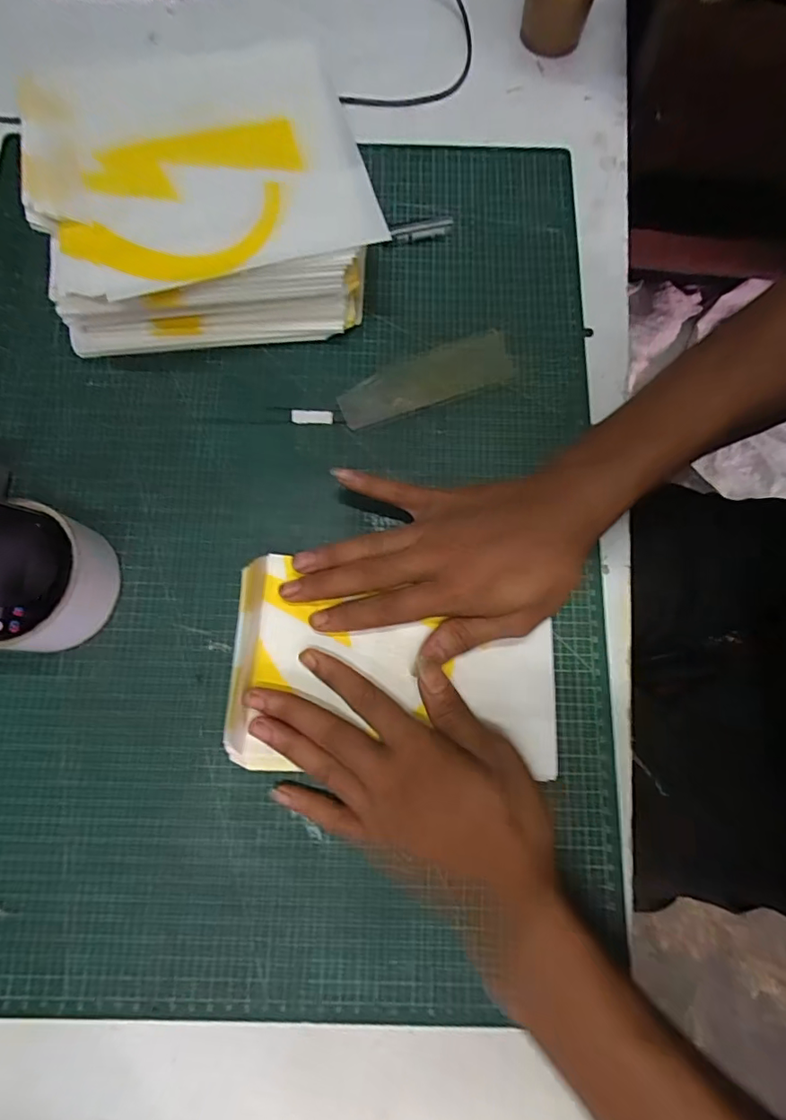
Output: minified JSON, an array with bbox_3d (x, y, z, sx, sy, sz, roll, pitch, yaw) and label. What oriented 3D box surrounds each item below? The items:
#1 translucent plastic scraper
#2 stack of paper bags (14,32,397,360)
[{"bbox_3d":[0.023,-0.128,0.367,0.124,0.004,0.041,-19,78,-5],"label":"translucent plastic scraper"},{"bbox_3d":[-0.124,-0.247,0.358,0.221,0.069,0.185,-6,77,-2],"label":"stack of paper bags"}]

